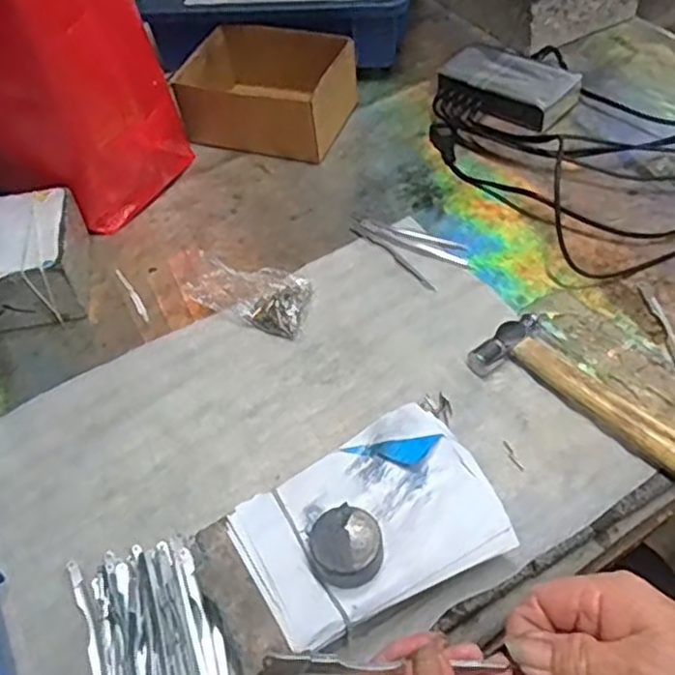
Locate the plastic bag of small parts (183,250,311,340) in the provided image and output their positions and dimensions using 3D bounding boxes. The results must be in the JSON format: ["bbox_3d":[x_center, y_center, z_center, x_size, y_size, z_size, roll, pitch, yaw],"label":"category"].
[{"bbox_3d":[-0.067,-0.043,0.558,0.094,0.039,0.057,17,54,19],"label":"plastic bag of small parts"}]

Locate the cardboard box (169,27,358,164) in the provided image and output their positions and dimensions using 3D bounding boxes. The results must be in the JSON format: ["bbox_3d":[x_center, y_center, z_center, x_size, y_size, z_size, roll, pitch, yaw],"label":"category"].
[{"bbox_3d":[-0.066,-0.240,0.700,0.149,0.077,0.105,12,52,15],"label":"cardboard box"}]

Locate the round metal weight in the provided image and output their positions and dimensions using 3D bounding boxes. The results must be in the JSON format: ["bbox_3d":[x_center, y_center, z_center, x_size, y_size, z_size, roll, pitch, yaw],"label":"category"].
[{"bbox_3d":[0.005,0.113,0.380,0.037,0.020,0.036,-3,50,4],"label":"round metal weight"}]

